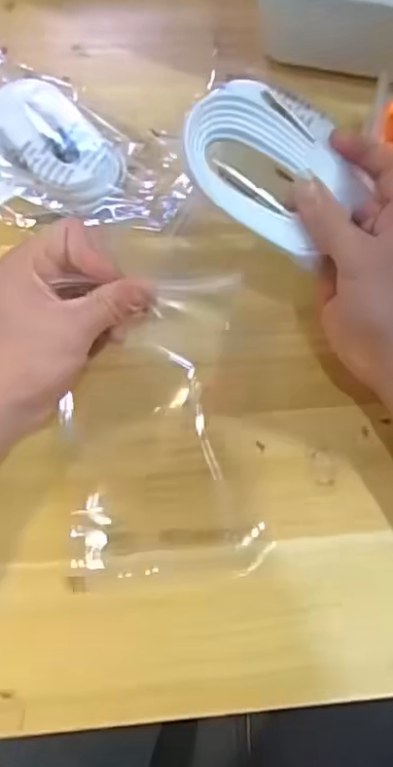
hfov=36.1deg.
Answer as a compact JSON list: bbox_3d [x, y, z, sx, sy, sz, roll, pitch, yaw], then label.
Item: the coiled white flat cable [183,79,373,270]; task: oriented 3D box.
[{"bbox_3d":[0.047,-0.125,0.342,0.106,0.012,0.090,45,74,-18],"label":"coiled white flat cable"}]

